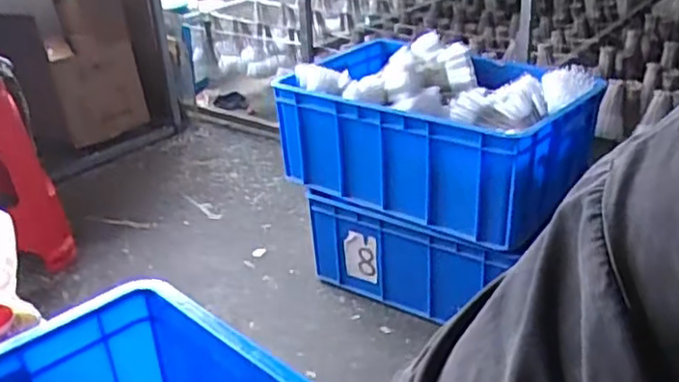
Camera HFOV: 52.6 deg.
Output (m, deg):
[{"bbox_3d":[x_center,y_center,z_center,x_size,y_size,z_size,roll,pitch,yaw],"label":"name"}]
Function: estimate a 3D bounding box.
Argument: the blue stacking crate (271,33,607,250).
[{"bbox_3d":[0.226,-0.132,1.501,0.576,0.260,0.433,15,32,30],"label":"blue stacking crate"}]

